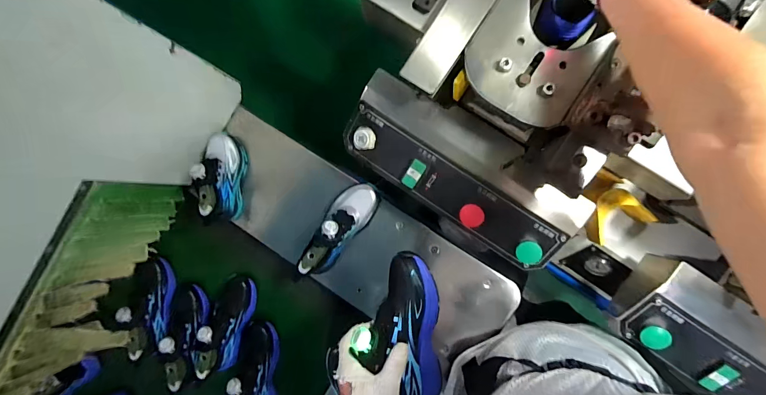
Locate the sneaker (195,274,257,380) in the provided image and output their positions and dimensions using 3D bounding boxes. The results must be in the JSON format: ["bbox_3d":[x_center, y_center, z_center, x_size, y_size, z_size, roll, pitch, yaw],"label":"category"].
[{"bbox_3d":[-0.367,0.294,0.802,0.086,0.114,0.234,18,92,7],"label":"sneaker"}]

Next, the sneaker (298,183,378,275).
[{"bbox_3d":[-0.094,0.066,0.736,0.083,0.130,0.224,34,79,6],"label":"sneaker"}]

